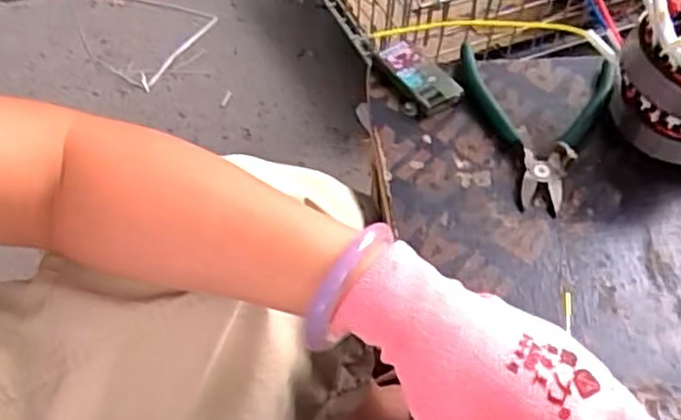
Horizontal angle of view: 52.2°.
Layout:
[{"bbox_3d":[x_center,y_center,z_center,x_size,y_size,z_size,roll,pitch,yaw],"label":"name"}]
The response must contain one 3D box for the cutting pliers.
[{"bbox_3d":[0.136,-0.058,0.484,0.103,0.027,0.123,7,55,2],"label":"cutting pliers"}]

